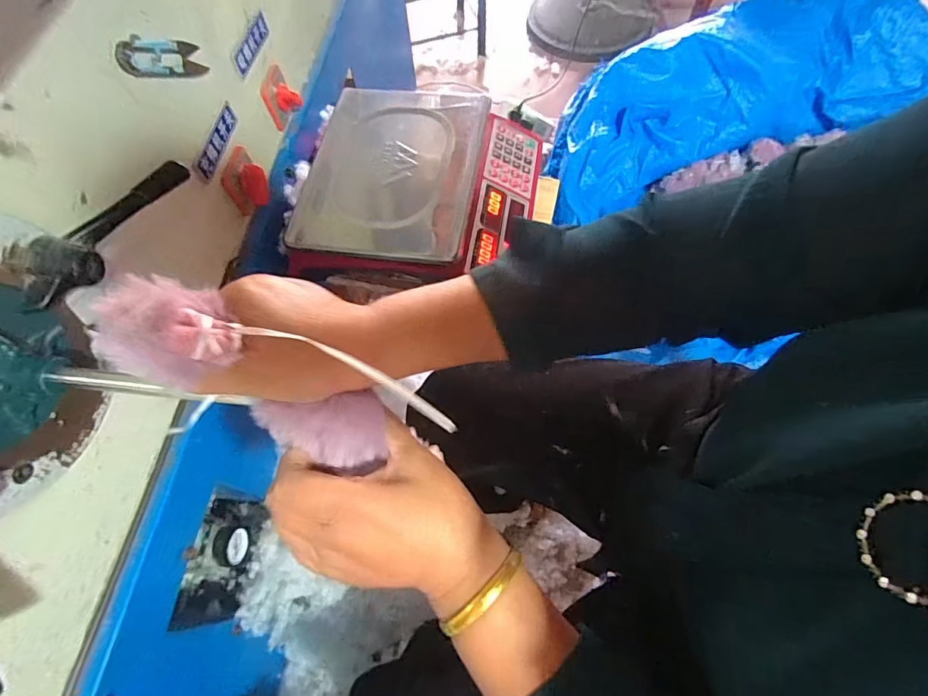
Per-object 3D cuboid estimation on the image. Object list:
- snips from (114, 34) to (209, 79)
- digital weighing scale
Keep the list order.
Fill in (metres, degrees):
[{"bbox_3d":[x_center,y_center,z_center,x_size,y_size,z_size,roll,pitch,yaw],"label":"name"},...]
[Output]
[{"bbox_3d":[-0.278,-0.269,0.431,0.011,0.031,0.120,4,31,5],"label":"snips"},{"bbox_3d":[-0.059,-0.220,0.683,0.320,0.140,0.295,7,65,6],"label":"digital weighing scale"}]

